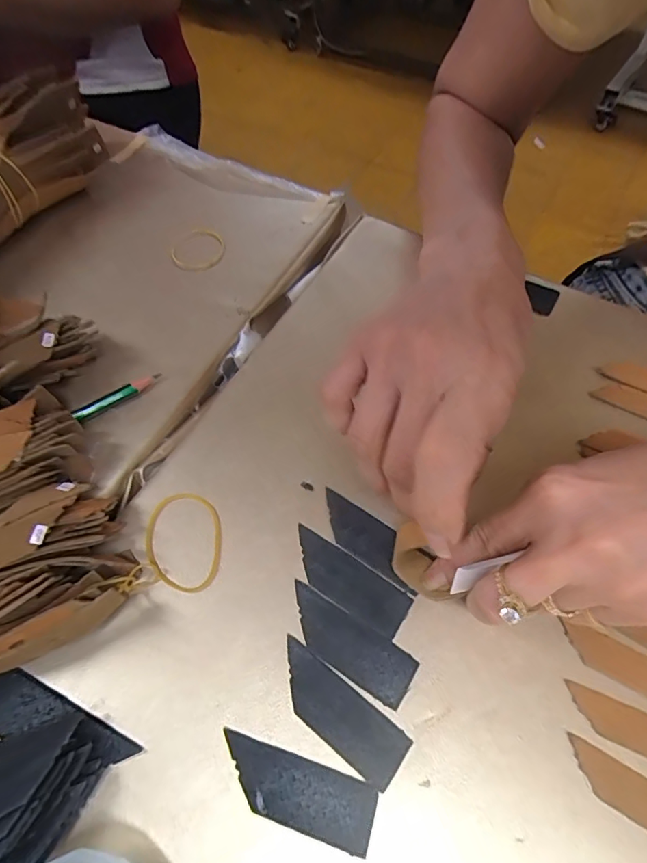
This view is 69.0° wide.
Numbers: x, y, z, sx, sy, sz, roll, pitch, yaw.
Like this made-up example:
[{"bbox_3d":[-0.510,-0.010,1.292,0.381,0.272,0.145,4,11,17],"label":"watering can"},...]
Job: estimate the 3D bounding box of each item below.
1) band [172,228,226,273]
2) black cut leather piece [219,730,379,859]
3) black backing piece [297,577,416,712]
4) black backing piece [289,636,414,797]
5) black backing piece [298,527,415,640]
[{"bbox_3d":[-0.092,-0.133,0.341,0.039,0.004,0.044,-11,61,-6],"label":"band"},{"bbox_3d":[-0.012,0.144,0.188,0.064,0.004,0.023,16,62,9],"label":"black cut leather piece"},{"bbox_3d":[0.010,0.096,0.215,0.064,0.004,0.023,30,65,17],"label":"black backing piece"},{"bbox_3d":[0.005,0.120,0.202,0.063,0.004,0.023,34,66,18],"label":"black backing piece"},{"bbox_3d":[0.011,0.072,0.229,0.063,0.004,0.022,31,65,17],"label":"black backing piece"}]

